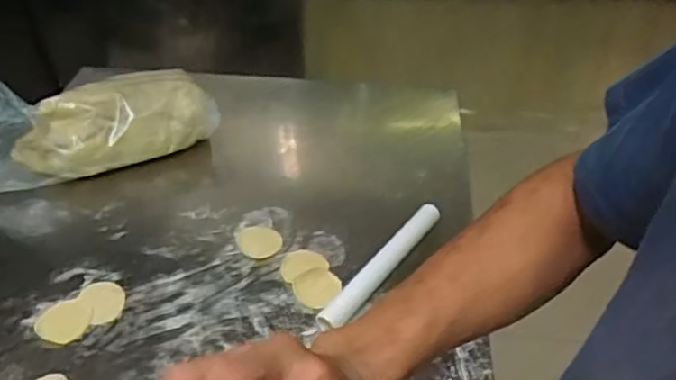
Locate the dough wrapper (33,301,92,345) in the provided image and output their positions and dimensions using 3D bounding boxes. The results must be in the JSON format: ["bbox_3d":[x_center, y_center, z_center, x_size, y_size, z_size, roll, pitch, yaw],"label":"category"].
[{"bbox_3d":[-0.349,0.165,0.761,0.065,0.004,0.064,15,41,17],"label":"dough wrapper"}]

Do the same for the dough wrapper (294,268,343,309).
[{"bbox_3d":[-0.030,0.132,0.813,0.056,0.004,0.064,33,54,22],"label":"dough wrapper"}]

